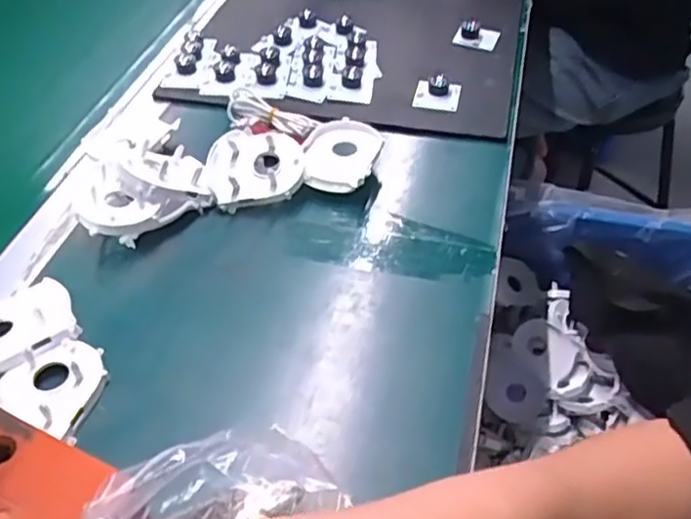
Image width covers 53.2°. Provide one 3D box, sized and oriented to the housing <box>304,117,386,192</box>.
[{"bbox_3d":[-0.002,-0.092,0.625,0.067,0.030,0.087,5,45,6],"label":"housing"}]

